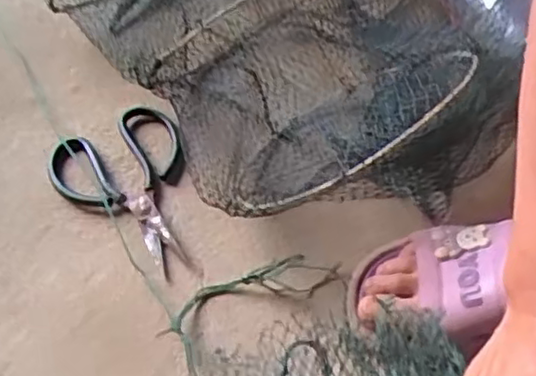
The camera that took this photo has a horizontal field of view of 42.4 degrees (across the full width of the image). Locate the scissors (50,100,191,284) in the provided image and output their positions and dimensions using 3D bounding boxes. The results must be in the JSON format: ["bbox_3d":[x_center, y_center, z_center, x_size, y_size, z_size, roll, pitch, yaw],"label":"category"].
[{"bbox_3d":[-0.123,0.001,0.620,0.120,0.010,0.177,-24,59,-12],"label":"scissors"}]

